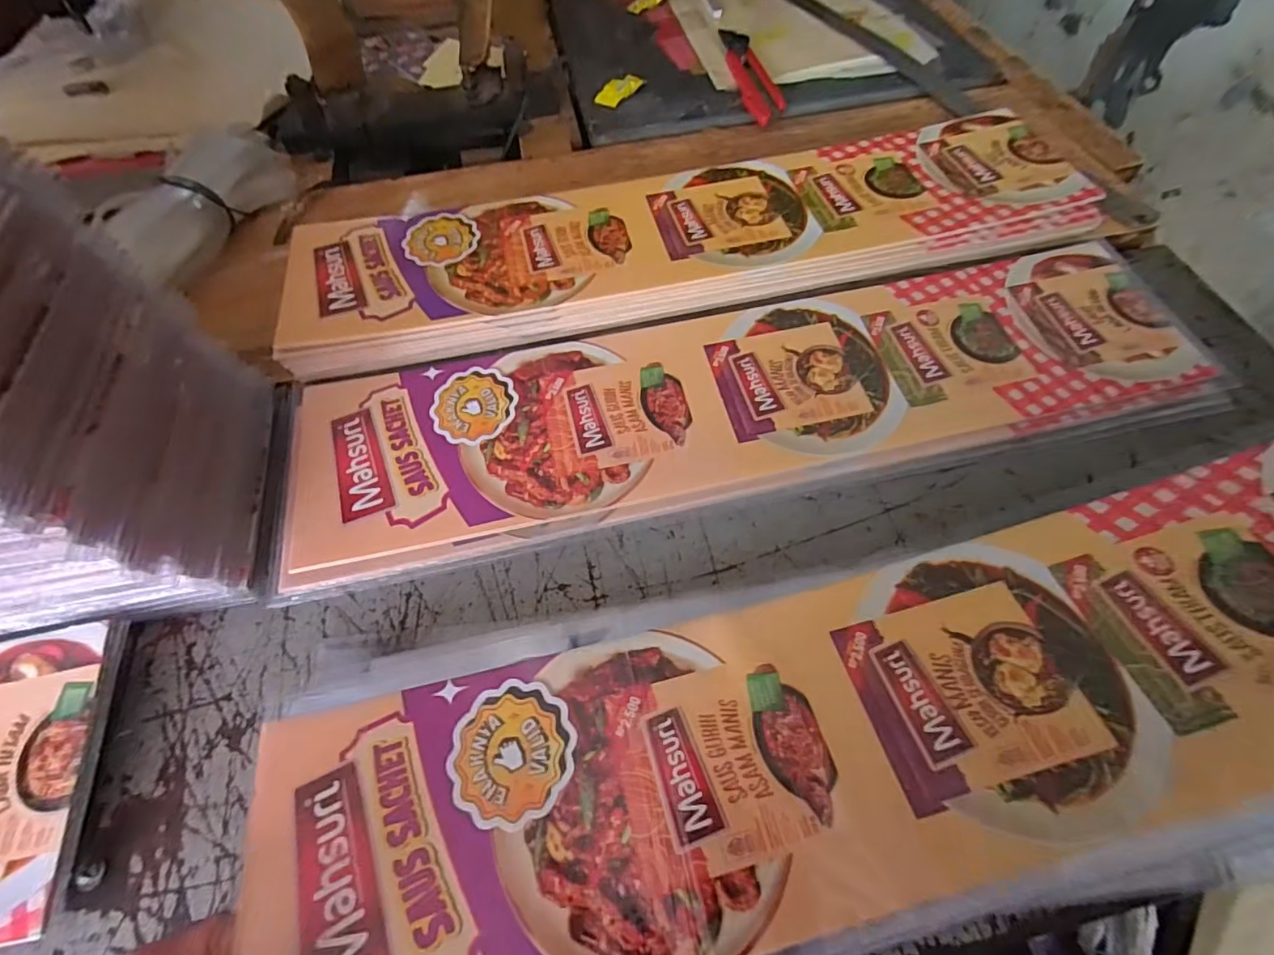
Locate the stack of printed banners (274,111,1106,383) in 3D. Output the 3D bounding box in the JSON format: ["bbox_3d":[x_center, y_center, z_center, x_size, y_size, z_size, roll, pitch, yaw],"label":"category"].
[{"bbox_3d":[0.037,-0.179,0.392,0.550,0.030,0.130,-11,60,-5],"label":"stack of printed banners"}]

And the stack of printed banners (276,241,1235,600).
[{"bbox_3d":[0.073,-0.051,0.344,0.557,0.020,0.143,-12,60,-5],"label":"stack of printed banners"}]

